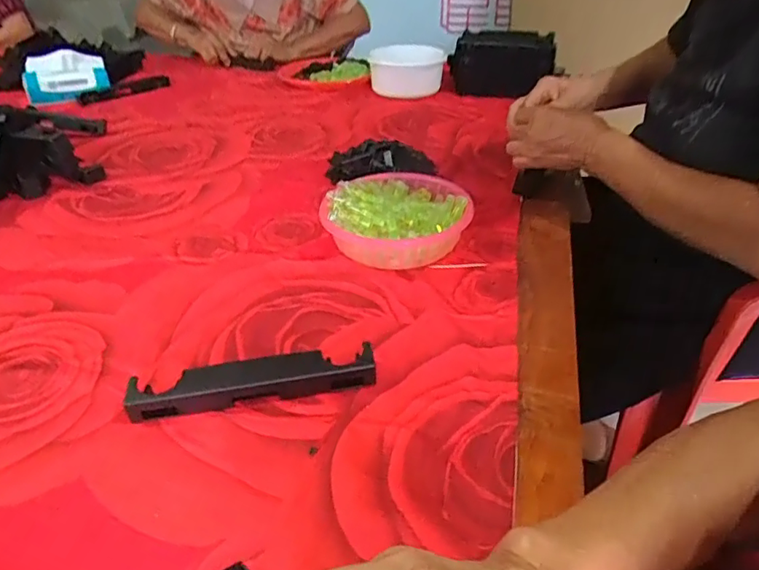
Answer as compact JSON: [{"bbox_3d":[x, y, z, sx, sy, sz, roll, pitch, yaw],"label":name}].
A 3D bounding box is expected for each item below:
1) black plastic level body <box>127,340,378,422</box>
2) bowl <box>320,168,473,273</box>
[{"bbox_3d":[-0.101,0.078,0.445,0.193,0.026,0.029,-6,35,-8],"label":"black plastic level body"},{"bbox_3d":[0.018,-0.075,0.631,0.167,0.057,0.156,-20,40,-26],"label":"bowl"}]

